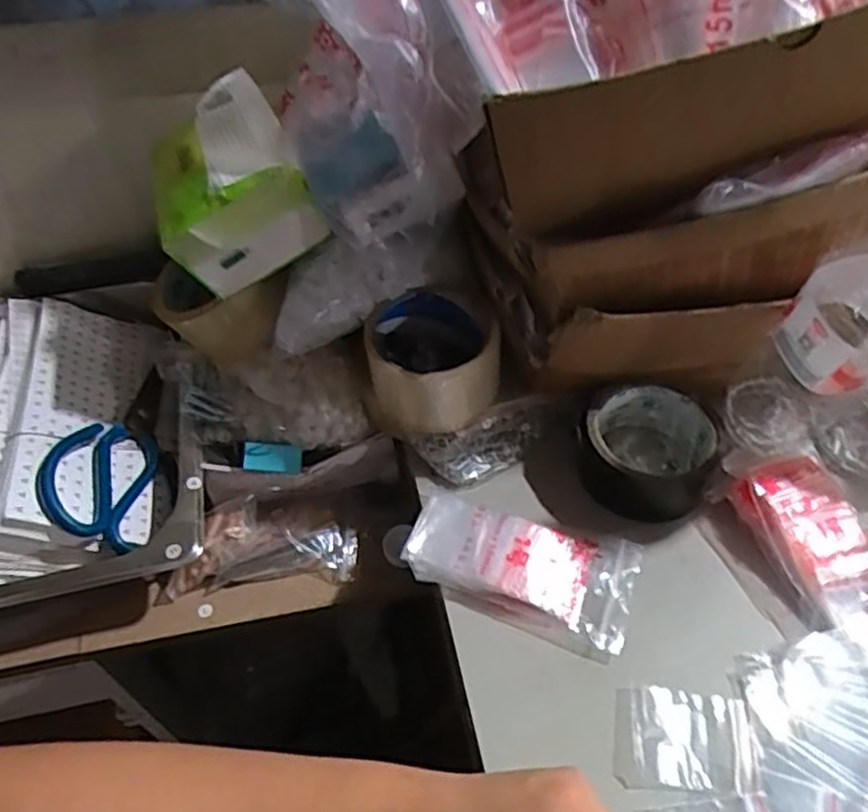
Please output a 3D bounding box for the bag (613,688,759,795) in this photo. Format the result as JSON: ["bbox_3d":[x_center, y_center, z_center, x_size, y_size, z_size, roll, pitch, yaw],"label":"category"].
[{"bbox_3d":[0.133,0.176,0.362,0.071,0.004,0.050,2,50,4],"label":"bag"}]

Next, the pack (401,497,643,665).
[{"bbox_3d":[0.052,0.099,0.428,0.141,0.021,0.075,15,52,15],"label":"pack"}]

